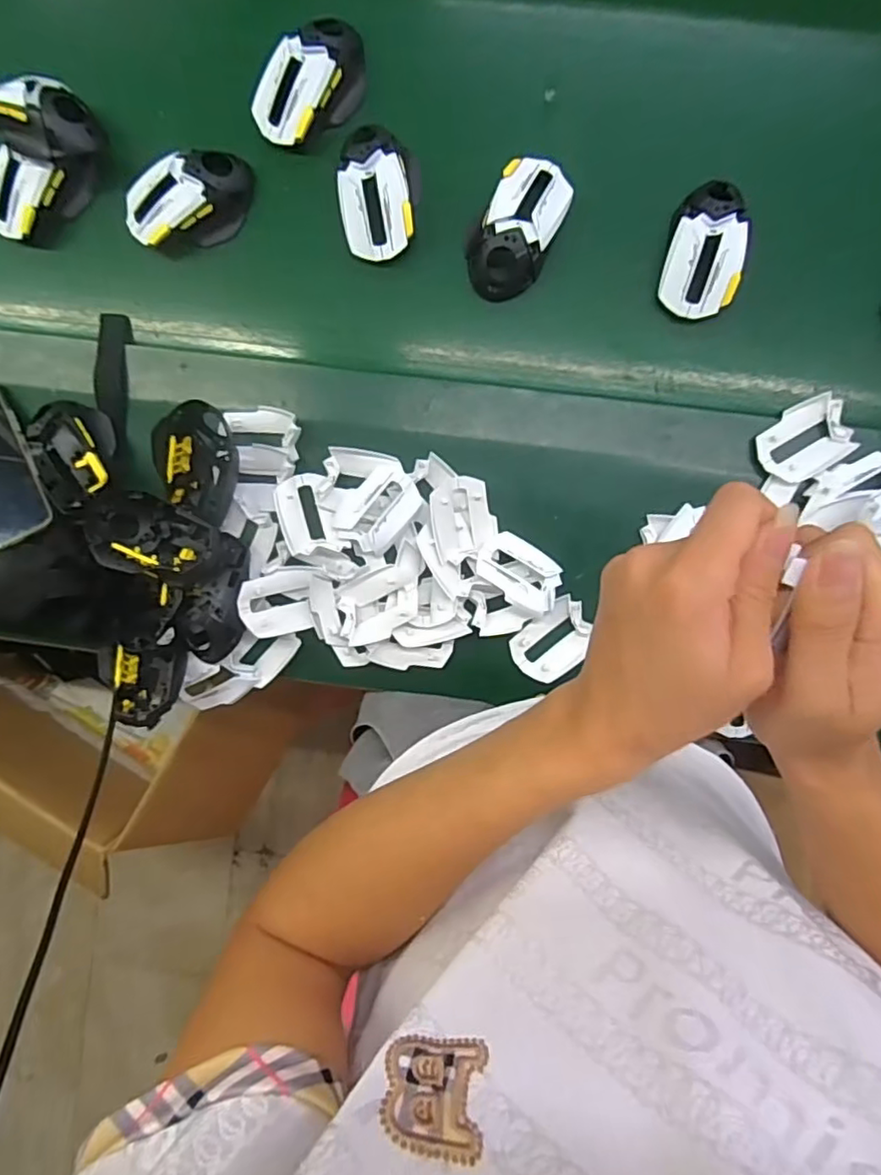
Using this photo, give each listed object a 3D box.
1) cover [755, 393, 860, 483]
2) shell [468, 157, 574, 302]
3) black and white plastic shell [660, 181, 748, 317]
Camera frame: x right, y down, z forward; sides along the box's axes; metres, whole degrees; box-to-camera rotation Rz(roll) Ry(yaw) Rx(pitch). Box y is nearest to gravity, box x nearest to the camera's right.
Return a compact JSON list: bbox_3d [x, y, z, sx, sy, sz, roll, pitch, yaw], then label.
[{"bbox_3d":[0.327,-0.132,0.549,0.079,0.016,0.059,-32,93,5],"label":"cover"},{"bbox_3d":[0.070,-0.318,0.536,0.062,0.033,0.117,28,96,0],"label":"shell"},{"bbox_3d":[0.231,-0.296,0.533,0.061,0.032,0.110,8,95,2],"label":"black and white plastic shell"}]

